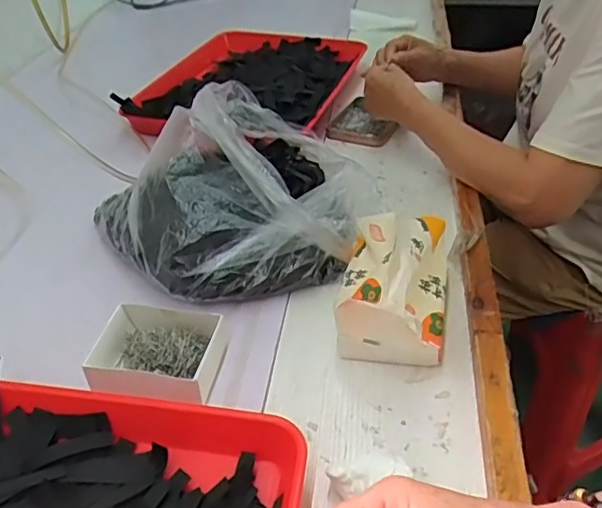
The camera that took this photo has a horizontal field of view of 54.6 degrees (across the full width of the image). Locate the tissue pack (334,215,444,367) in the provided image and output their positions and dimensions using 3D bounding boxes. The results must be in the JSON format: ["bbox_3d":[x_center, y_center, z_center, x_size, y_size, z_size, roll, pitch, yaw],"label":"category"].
[{"bbox_3d":[0.088,0.027,0.546,0.093,0.087,0.133,7,39,11],"label":"tissue pack"}]

